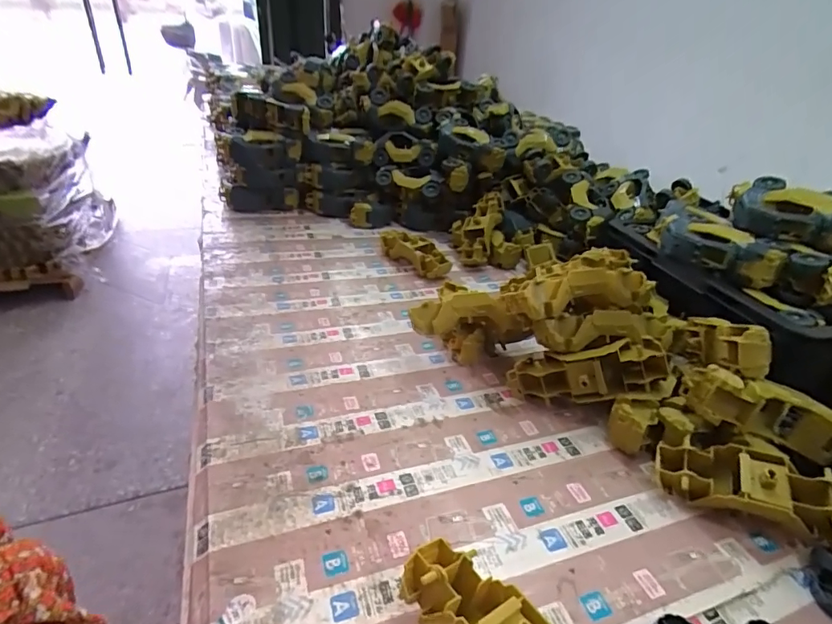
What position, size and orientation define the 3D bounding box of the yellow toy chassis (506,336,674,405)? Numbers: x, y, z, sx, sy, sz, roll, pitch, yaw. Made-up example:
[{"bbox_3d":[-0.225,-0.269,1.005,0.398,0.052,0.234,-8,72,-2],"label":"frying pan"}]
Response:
[{"bbox_3d":[0.198,0.073,0.541,0.176,0.056,0.051,-8,28,16],"label":"yellow toy chassis"}]

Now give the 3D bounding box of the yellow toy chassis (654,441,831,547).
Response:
[{"bbox_3d":[0.325,0.173,0.440,0.179,0.062,0.063,16,33,20],"label":"yellow toy chassis"}]

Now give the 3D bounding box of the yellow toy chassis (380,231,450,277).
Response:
[{"bbox_3d":[-0.003,-0.117,0.883,0.066,0.043,0.156,-14,35,-27],"label":"yellow toy chassis"}]

